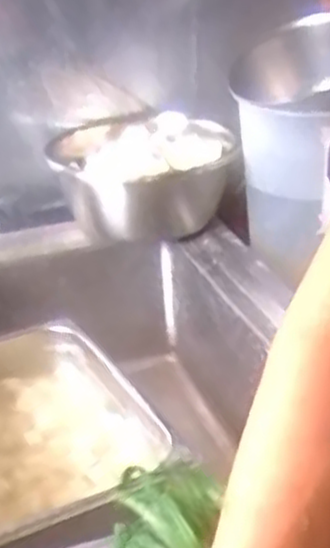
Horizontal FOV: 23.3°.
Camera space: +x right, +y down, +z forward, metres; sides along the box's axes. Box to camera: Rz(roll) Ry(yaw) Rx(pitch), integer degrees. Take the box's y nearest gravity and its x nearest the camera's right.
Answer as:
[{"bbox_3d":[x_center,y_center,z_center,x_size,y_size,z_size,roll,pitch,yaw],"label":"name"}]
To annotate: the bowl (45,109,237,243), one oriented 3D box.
[{"bbox_3d":[-0.026,-0.132,1.071,0.230,0.119,0.244,-4,27,2],"label":"bowl"}]

